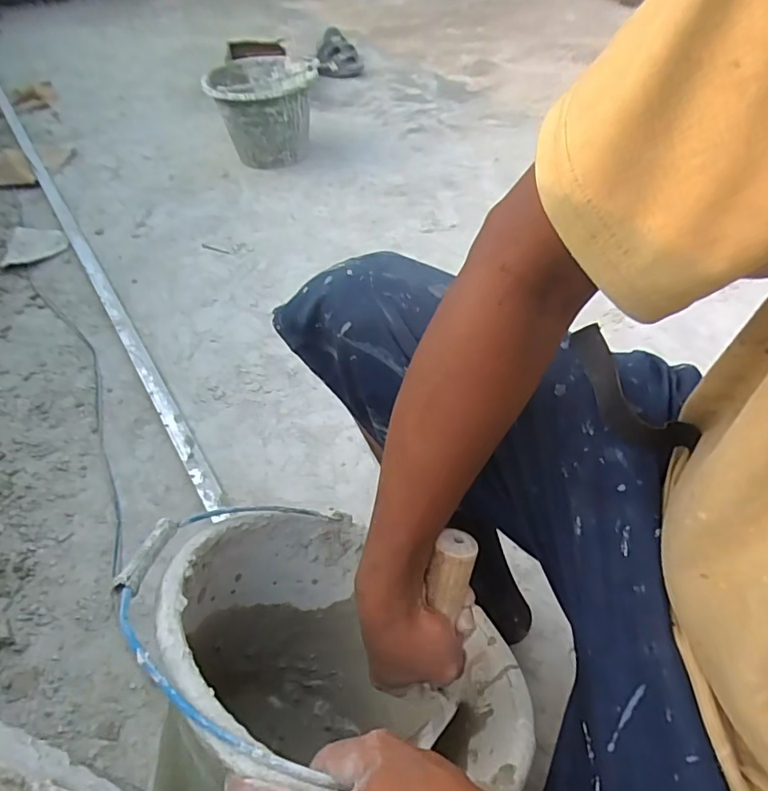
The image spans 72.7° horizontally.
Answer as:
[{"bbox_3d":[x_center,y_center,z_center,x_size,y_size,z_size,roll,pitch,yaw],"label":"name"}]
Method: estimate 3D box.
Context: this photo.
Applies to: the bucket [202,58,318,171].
[{"bbox_3d":[-0.322,-0.800,1.451,0.280,0.205,0.306,-5,49,-3],"label":"bucket"}]

